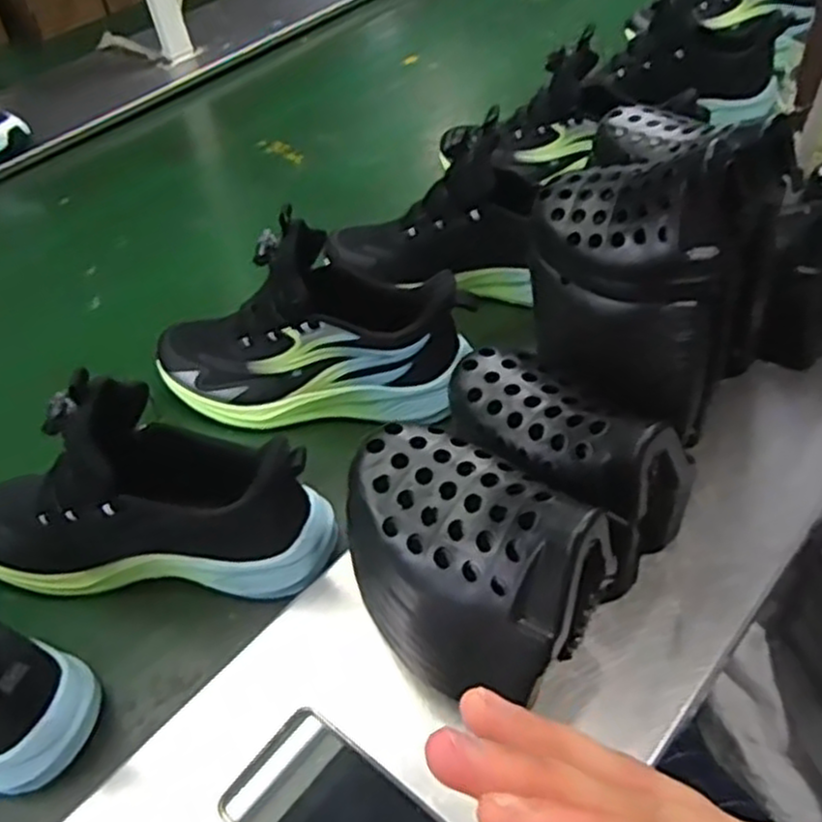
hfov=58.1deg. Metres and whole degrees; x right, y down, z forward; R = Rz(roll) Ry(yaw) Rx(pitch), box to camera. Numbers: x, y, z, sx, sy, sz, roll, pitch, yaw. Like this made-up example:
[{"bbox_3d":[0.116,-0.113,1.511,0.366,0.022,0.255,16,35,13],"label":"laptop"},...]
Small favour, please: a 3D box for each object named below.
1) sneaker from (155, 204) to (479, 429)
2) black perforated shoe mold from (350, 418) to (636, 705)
[{"bbox_3d":[-0.090,-0.066,0.607,0.258,0.166,0.087,3,49,9],"label":"sneaker"},{"bbox_3d":[0.033,0.083,0.427,0.156,0.123,0.104,27,56,27],"label":"black perforated shoe mold"}]

